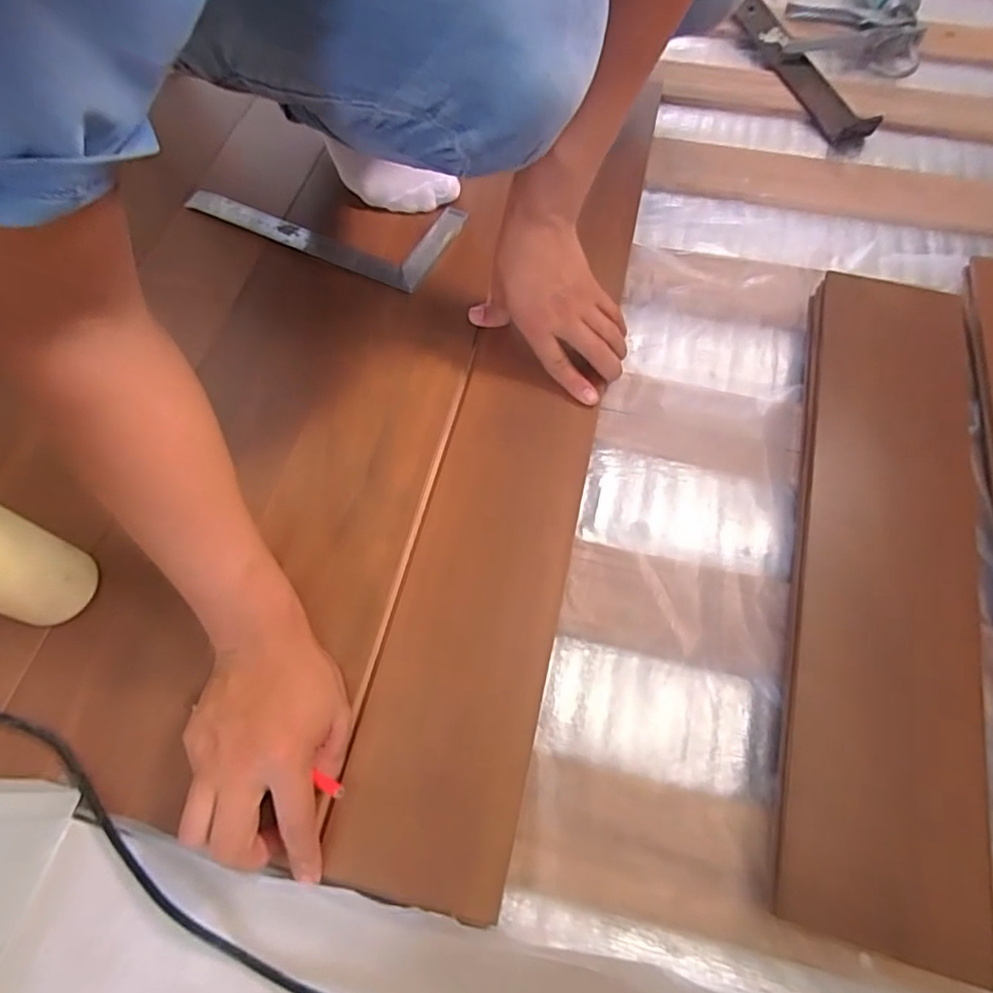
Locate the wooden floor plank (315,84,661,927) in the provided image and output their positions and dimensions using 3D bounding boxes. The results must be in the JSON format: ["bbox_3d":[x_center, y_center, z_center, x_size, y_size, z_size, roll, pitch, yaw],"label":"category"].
[{"bbox_3d":[0.029,-0.080,0.527,0.123,0.018,0.753,11,67,8],"label":"wooden floor plank"}]

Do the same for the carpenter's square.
[{"bbox_3d":[-0.182,-0.306,0.635,0.274,0.019,0.117,23,66,12],"label":"carpenter's square"}]

